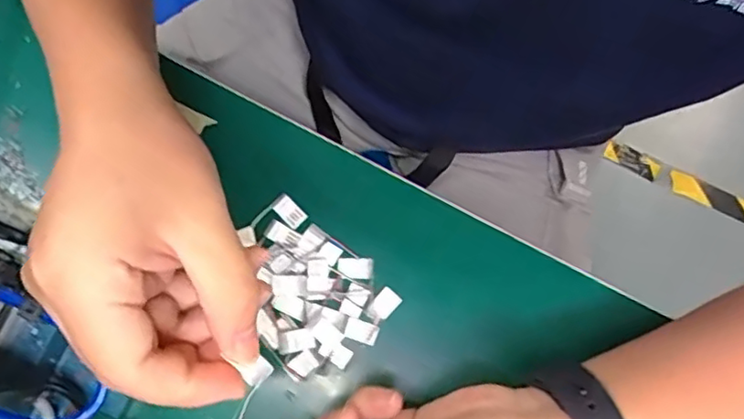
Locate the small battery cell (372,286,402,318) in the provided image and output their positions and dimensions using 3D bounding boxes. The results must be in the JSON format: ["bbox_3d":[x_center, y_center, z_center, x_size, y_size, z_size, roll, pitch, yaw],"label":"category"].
[{"bbox_3d":[0.008,0.053,0.341,0.013,0.005,0.016,42,78,11],"label":"small battery cell"}]

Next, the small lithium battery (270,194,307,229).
[{"bbox_3d":[-0.049,0.001,0.354,0.021,0.004,0.012,43,78,11],"label":"small lithium battery"}]

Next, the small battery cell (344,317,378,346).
[{"bbox_3d":[-0.006,0.069,0.339,0.018,0.004,0.012,17,74,5],"label":"small battery cell"}]

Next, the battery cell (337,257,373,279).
[{"bbox_3d":[-0.010,0.033,0.345,0.021,0.004,0.012,4,74,1],"label":"battery cell"}]

